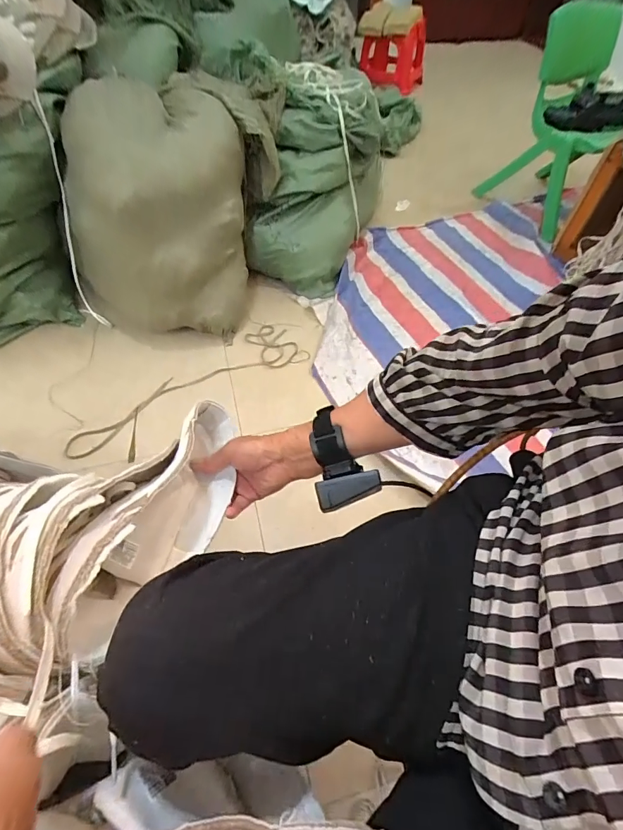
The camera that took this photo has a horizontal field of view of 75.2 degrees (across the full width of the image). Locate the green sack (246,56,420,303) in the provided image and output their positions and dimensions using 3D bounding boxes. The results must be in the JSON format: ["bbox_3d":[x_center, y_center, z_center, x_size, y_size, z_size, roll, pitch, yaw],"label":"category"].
[{"bbox_3d":[-0.011,-0.554,1.025,0.247,0.400,0.311,23,58,14],"label":"green sack"}]

